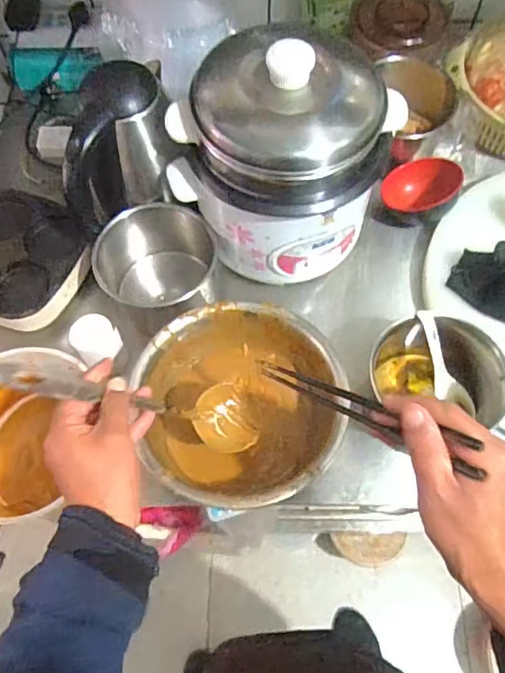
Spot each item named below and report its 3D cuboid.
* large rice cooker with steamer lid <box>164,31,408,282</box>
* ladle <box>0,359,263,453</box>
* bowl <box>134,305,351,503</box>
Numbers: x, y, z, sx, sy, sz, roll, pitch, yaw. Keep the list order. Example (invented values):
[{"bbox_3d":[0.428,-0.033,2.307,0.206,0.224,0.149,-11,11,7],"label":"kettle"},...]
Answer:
[{"bbox_3d":[0.040,-0.214,0.661,0.212,0.247,0.221,-1,65,2],"label":"large rice cooker with steamer lid"},{"bbox_3d":[-0.094,0.057,0.498,0.038,0.278,0.070,-24,60,33],"label":"ladle"},{"bbox_3d":[-0.012,0.079,0.623,0.216,0.112,0.229,-1,65,2],"label":"bowl"}]

